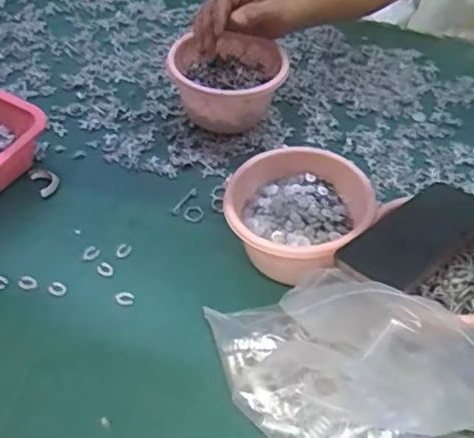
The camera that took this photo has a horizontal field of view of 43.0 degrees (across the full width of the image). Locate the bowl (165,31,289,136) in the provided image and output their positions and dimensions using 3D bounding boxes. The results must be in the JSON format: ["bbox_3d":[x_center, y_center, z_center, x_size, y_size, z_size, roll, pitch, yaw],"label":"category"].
[{"bbox_3d":[-0.013,-0.175,0.790,0.145,0.095,0.120,-4,48,-5],"label":"bowl"}]

